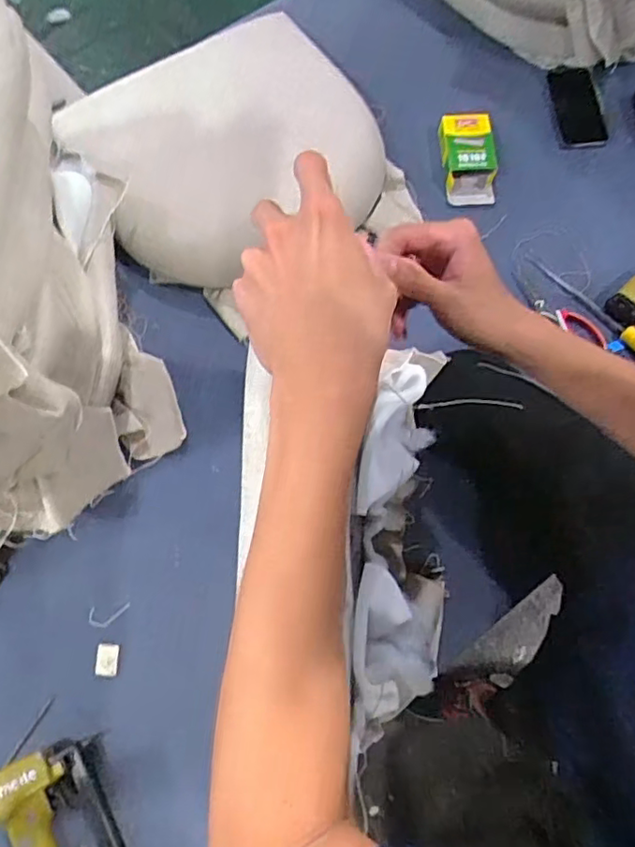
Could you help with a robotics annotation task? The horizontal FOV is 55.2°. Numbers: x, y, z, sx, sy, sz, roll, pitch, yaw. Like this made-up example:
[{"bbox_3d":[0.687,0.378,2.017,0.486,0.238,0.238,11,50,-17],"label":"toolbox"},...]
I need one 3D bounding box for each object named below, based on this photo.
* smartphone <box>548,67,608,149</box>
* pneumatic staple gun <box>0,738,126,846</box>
[{"bbox_3d":[0.406,-0.497,0.951,0.069,0.010,0.136,-12,85,-1],"label":"smartphone"},{"bbox_3d":[-0.273,0.489,0.672,0.126,0.055,0.254,-30,72,-9],"label":"pneumatic staple gun"}]

